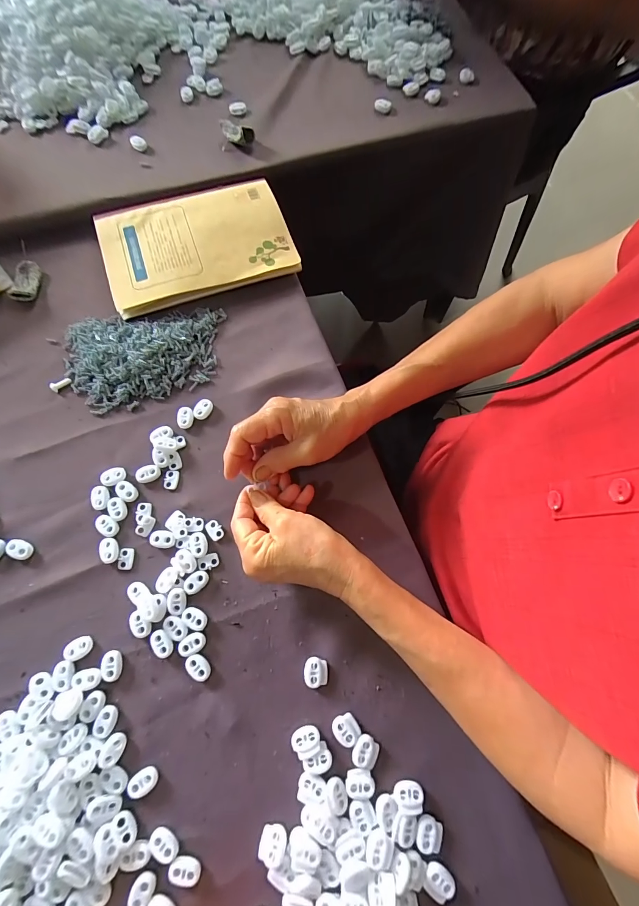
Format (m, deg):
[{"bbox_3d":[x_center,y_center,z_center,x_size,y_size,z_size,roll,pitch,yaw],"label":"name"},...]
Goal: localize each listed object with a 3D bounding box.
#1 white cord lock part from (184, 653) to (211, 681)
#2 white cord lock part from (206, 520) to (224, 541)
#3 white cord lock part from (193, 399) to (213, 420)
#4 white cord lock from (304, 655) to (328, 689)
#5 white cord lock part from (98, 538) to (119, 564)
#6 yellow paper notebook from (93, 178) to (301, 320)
[{"bbox_3d":[-0.101,0.178,0.296,0.023,0.005,0.015,41,77,10],"label":"white cord lock part"},{"bbox_3d":[-0.097,0.071,0.329,0.012,0.004,0.019,-27,76,-8],"label":"white cord lock part"},{"bbox_3d":[-0.119,-0.045,0.363,0.016,0.005,0.023,31,76,7],"label":"white cord lock part"},{"bbox_3d":[-0.003,0.182,0.297,0.020,0.004,0.023,3,74,0],"label":"white cord lock"},{"bbox_3d":[-0.190,0.088,0.320,0.016,0.004,0.022,-19,75,-7],"label":"white cord lock part"},{"bbox_3d":[-0.141,-0.245,0.407,0.204,0.008,0.145,-19,75,-6],"label":"yellow paper notebook"}]

